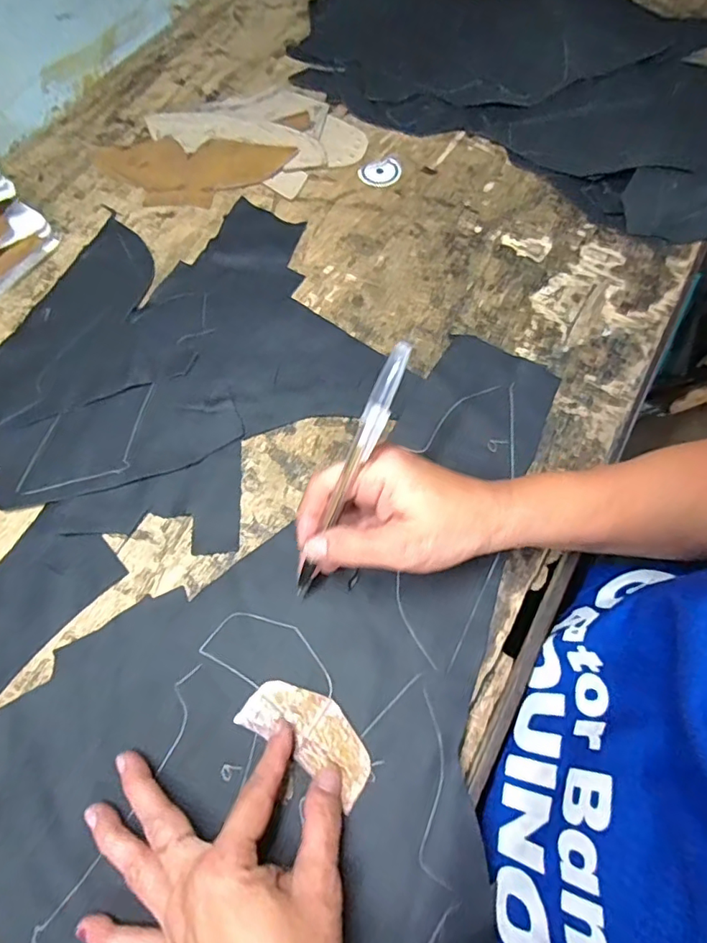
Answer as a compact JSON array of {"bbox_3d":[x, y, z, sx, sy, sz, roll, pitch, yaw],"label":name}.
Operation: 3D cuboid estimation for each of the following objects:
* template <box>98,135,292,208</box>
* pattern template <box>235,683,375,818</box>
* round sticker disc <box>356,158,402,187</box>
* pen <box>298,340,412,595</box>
[{"bbox_3d":[-0.157,-0.282,0.495,0.183,0.005,0.086,9,71,7],"label":"template"},{"bbox_3d":[-0.024,0.144,0.292,0.077,0.004,0.036,28,69,15],"label":"pattern template"},{"bbox_3d":[0.027,-0.281,0.491,0.039,0.004,0.032,-39,70,-14],"label":"round sticker disc"},{"bbox_3d":[-0.003,0.006,0.273,0.011,0.154,0.011,32,31,15],"label":"pen"}]

